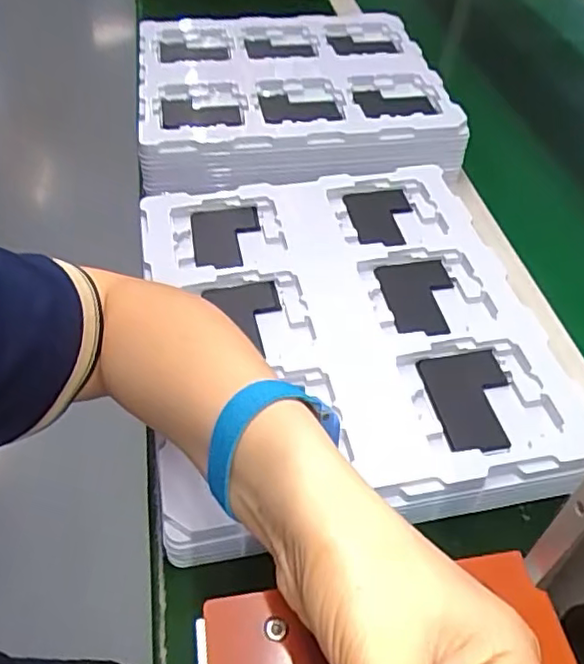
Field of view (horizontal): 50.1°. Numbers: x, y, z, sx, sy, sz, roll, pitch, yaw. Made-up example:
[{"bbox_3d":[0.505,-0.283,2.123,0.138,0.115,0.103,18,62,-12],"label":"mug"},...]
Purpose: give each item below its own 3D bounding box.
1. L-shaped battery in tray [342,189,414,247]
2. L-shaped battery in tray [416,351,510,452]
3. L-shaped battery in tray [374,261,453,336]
[{"bbox_3d":[0.080,-0.098,0.545,0.057,0.011,0.091,-4,40,-6],"label":"L-shaped battery in tray"},{"bbox_3d":[0.122,0.045,0.419,0.057,0.012,0.082,-5,47,-7],"label":"L-shaped battery in tray"},{"bbox_3d":[0.099,-0.028,0.481,0.057,0.014,0.087,-1,47,-4],"label":"L-shaped battery in tray"}]

